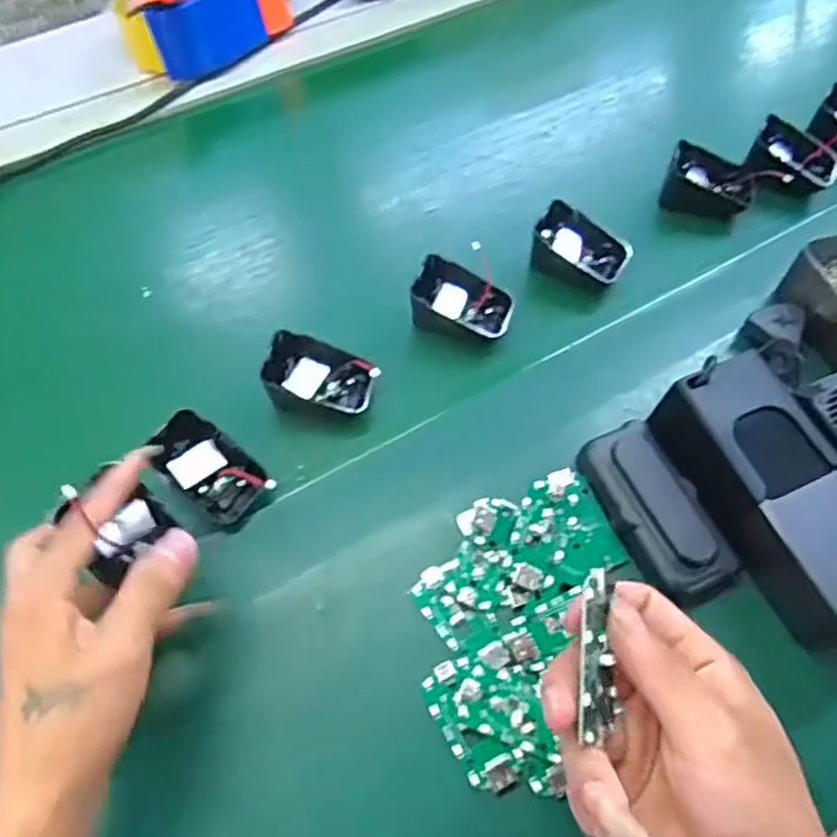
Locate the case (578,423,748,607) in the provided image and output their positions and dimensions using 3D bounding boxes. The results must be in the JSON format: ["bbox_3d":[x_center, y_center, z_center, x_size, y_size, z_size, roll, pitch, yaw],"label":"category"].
[{"bbox_3d":[0.138,0.053,0.405,0.047,0.027,0.104,-22,60,-12],"label":"case"}]

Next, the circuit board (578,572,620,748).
[{"bbox_3d":[0.071,0.090,0.272,0.005,0.031,0.060,-6,76,33],"label":"circuit board"}]

